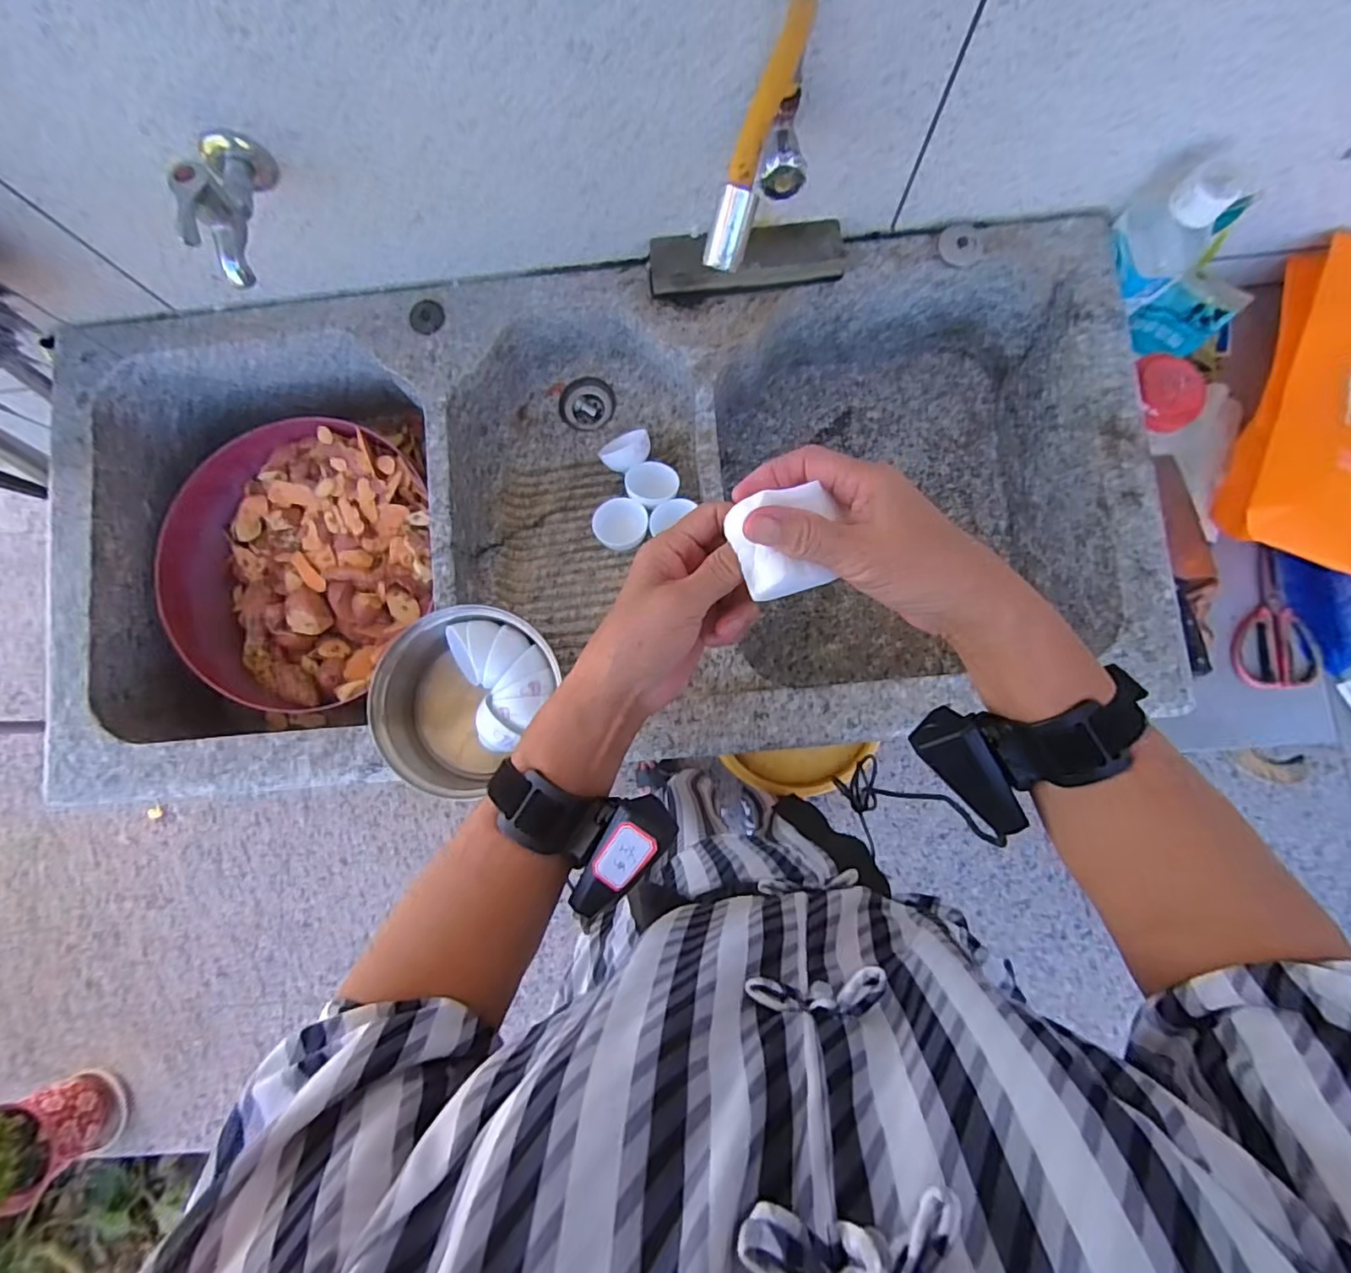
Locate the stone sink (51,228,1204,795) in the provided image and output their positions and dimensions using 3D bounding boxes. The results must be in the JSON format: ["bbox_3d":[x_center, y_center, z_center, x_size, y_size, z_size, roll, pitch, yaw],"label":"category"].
[{"bbox_3d":[-0.098,-0.131,0.723,1.173,0.208,0.534,-6,84,1],"label":"stone sink"}]

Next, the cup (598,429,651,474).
[{"bbox_3d":[-0.056,-0.216,0.705,0.060,0.048,0.042,-27,84,-1],"label":"cup"}]

